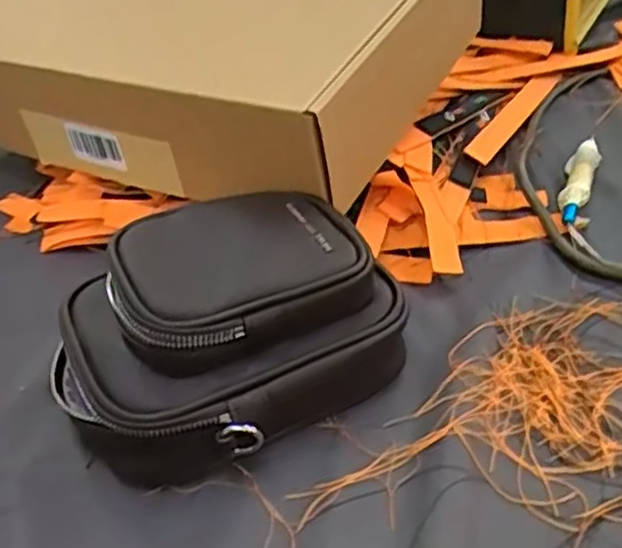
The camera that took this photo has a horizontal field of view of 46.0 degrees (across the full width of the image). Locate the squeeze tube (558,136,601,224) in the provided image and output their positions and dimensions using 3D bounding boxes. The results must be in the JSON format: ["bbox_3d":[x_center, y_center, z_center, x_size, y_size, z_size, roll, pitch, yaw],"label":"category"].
[{"bbox_3d":[0.200,-0.073,0.547,0.022,0.014,0.112,14,44,21],"label":"squeeze tube"}]

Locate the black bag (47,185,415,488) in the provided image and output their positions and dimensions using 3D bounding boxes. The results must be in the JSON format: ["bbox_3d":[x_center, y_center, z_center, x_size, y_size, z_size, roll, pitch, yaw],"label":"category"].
[{"bbox_3d":[-0.047,0.027,0.393,0.173,0.086,0.122,-28,46,-24],"label":"black bag"}]

